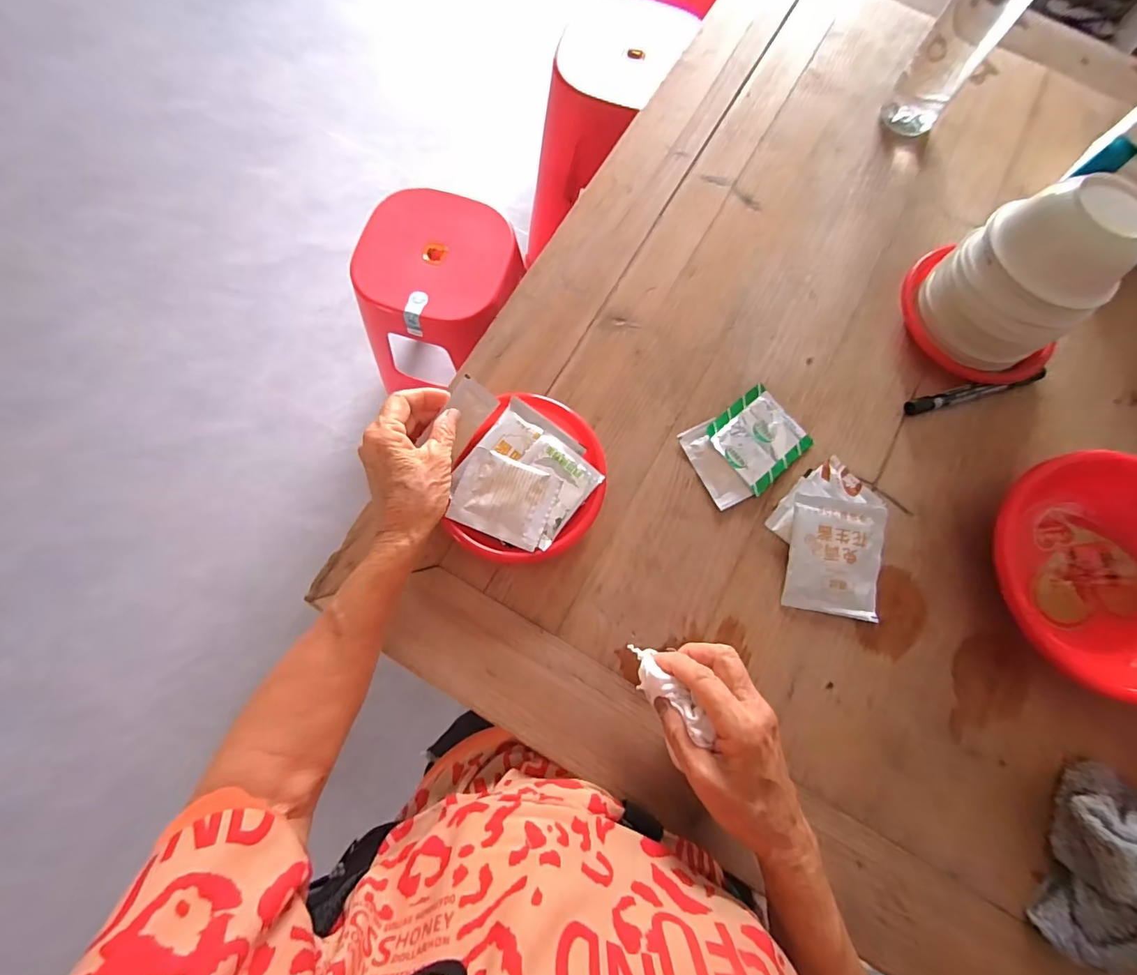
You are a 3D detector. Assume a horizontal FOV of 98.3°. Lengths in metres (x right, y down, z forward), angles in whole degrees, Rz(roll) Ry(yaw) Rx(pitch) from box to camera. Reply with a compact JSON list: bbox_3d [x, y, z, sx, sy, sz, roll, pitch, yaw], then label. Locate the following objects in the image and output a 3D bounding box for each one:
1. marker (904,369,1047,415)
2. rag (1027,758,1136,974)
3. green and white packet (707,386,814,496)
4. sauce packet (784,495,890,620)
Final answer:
[{"bbox_3d":[0.376,-0.089,0.449,0.138,0.017,0.014,-14,77,-7],"label":"marker"},{"bbox_3d":[0.388,0.271,0.341,0.083,0.042,0.130,24,78,5],"label":"rag"},{"bbox_3d":[0.170,-0.045,0.441,0.076,0.007,0.073,-38,81,-11],"label":"green and white packet"},{"bbox_3d":[0.226,0.058,0.414,0.077,0.016,0.093,11,75,0],"label":"sauce packet"}]

